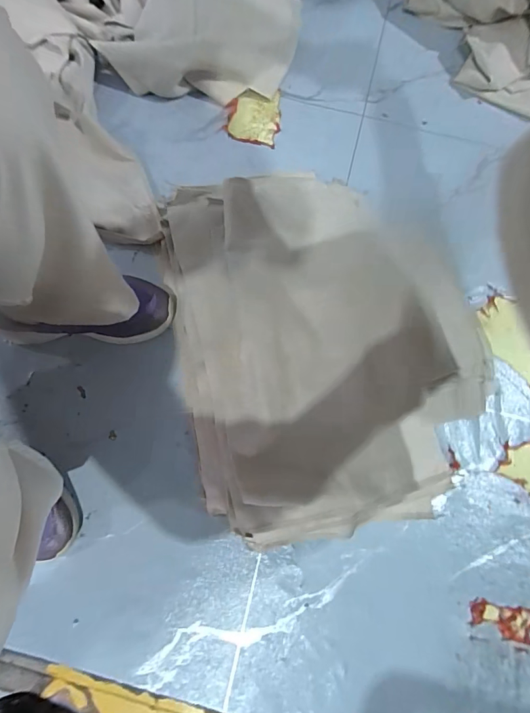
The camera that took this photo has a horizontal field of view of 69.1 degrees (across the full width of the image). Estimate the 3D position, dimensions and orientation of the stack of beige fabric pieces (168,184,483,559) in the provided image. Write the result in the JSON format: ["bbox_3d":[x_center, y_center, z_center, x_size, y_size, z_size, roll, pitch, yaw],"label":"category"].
[{"bbox_3d":[0.091,-0.023,0.560,0.426,0.092,0.512,-12,77,-4],"label":"stack of beige fabric pieces"}]

